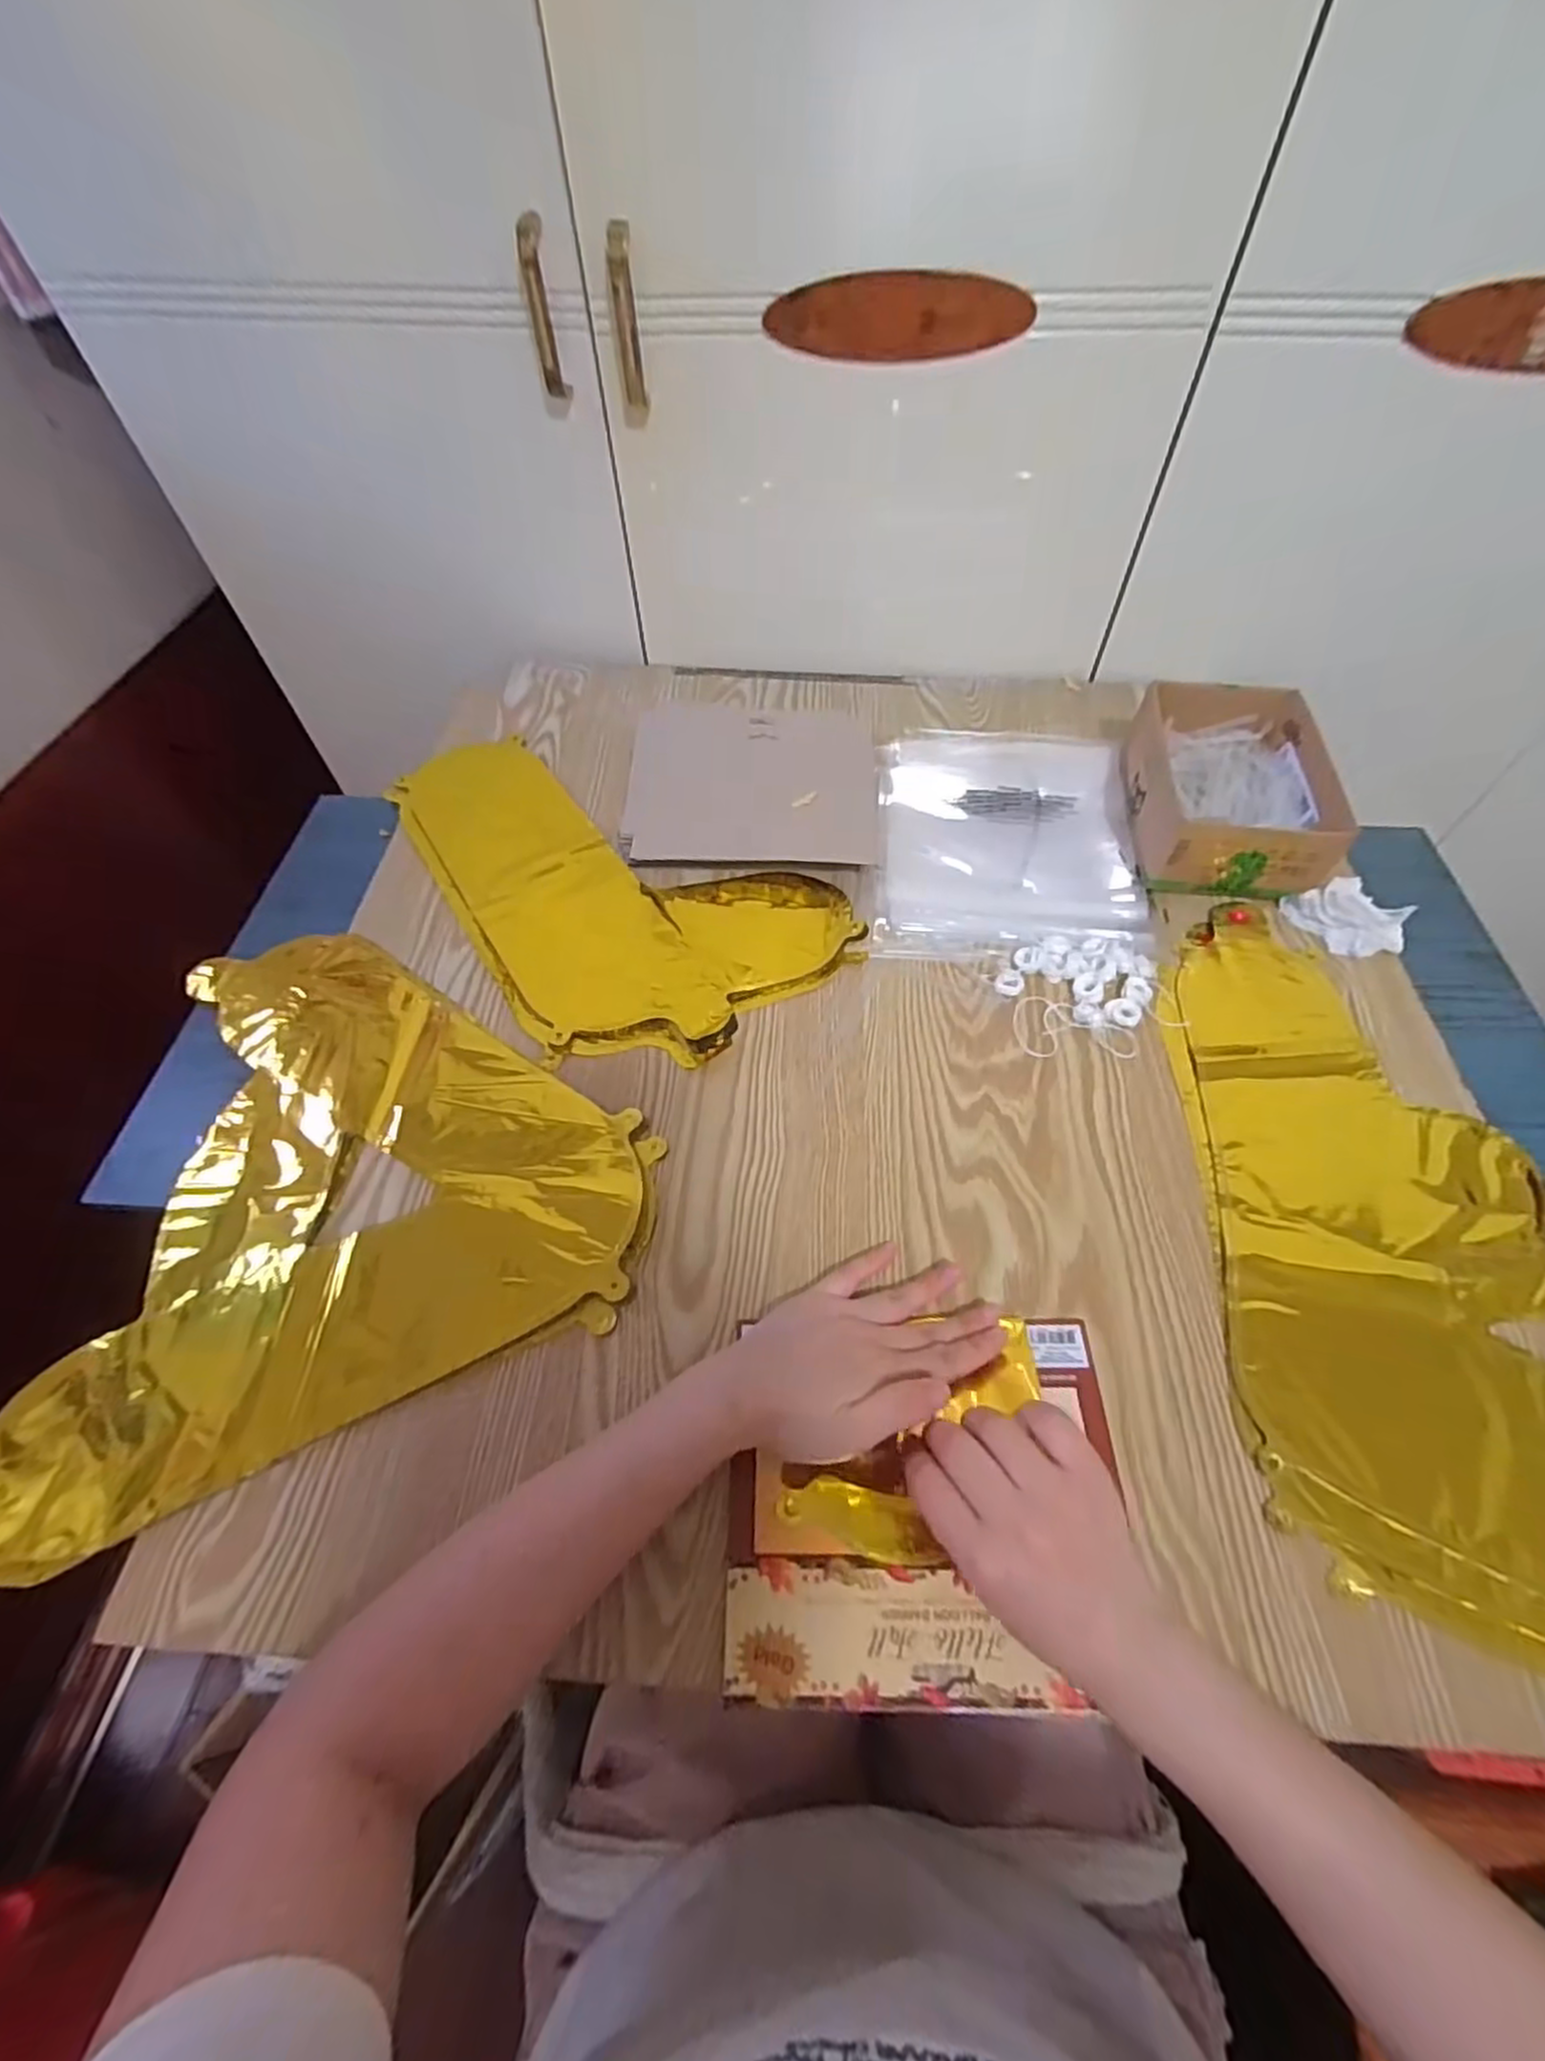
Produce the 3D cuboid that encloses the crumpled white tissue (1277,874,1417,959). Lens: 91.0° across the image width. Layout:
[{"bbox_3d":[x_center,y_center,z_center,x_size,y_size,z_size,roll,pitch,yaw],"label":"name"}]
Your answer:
[{"bbox_3d":[0.432,-0.088,0.566,0.054,0.027,0.071,-23,59,-14],"label":"crumpled white tissue"}]

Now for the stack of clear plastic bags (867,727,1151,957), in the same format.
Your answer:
[{"bbox_3d":[0.192,-0.160,0.625,0.207,0.013,0.255,4,56,4],"label":"stack of clear plastic bags"}]

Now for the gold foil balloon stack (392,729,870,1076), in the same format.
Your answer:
[{"bbox_3d":[-0.133,-0.133,0.609,0.239,0.016,0.382,-32,61,-19],"label":"gold foil balloon stack"}]

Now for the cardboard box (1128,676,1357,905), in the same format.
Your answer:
[{"bbox_3d":[0.366,-0.194,0.610,0.133,0.065,0.175,6,56,5],"label":"cardboard box"}]

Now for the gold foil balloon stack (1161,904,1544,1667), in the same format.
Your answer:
[{"bbox_3d":[0.356,0.110,0.447,0.207,0.006,0.442,2,56,2],"label":"gold foil balloon stack"}]

